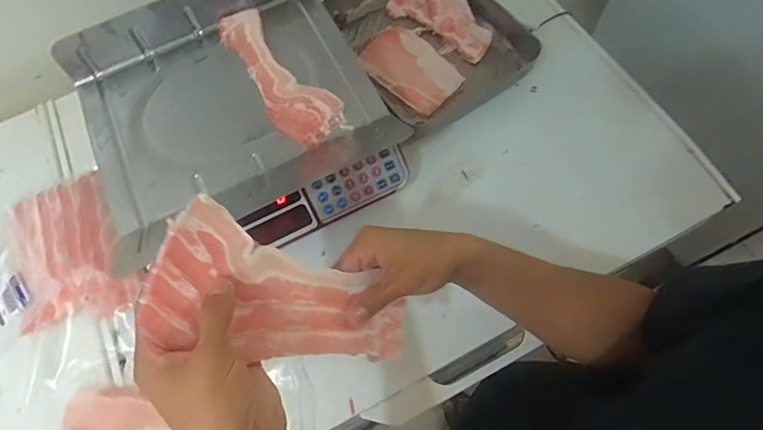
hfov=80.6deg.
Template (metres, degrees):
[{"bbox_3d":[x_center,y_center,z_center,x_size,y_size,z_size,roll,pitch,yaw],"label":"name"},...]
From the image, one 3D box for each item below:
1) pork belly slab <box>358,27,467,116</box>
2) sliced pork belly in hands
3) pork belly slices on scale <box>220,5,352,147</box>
[{"bbox_3d":[0.045,-0.227,0.695,0.104,0.028,0.154,-37,68,-11],"label":"pork belly slab"},{"bbox_3d":[-0.071,0.072,0.365,0.215,0.017,0.095,25,72,-28],"label":"sliced pork belly in hands"},{"bbox_3d":[-0.138,-0.182,0.574,0.074,0.021,0.233,-39,73,-6],"label":"pork belly slices on scale"}]

